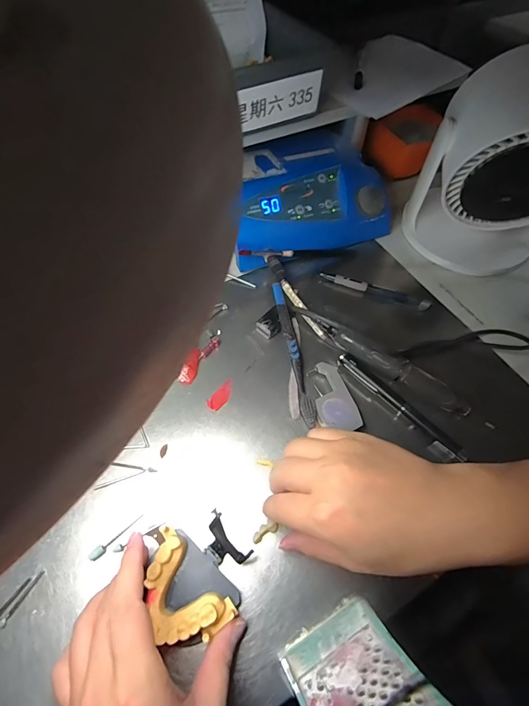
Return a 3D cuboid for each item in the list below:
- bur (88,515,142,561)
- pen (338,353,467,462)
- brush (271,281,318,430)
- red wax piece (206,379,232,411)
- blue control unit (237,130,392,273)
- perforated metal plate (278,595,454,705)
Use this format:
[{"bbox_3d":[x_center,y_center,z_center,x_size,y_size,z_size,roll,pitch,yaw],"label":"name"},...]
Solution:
[{"bbox_3d":[-0.119,0.148,0.292,0.046,0.005,0.007,-36,67,-20],"label":"bur"},{"bbox_3d":[0.133,0.049,0.357,0.012,0.006,0.145,-39,67,-23],"label":"pen"},{"bbox_3d":[0.031,-0.003,0.385,0.014,0.020,0.164,-8,59,-7],"label":"brush"},{"bbox_3d":[-0.043,0.042,0.367,0.016,0.004,0.036,35,63,19],"label":"red wax piece"},{"bbox_3d":[0.045,-0.207,0.481,0.219,0.073,0.154,-21,61,-14],"label":"blue control unit"},{"bbox_3d":[0.062,0.214,0.225,0.073,0.103,0.022,-23,101,-17],"label":"perforated metal plate"}]

